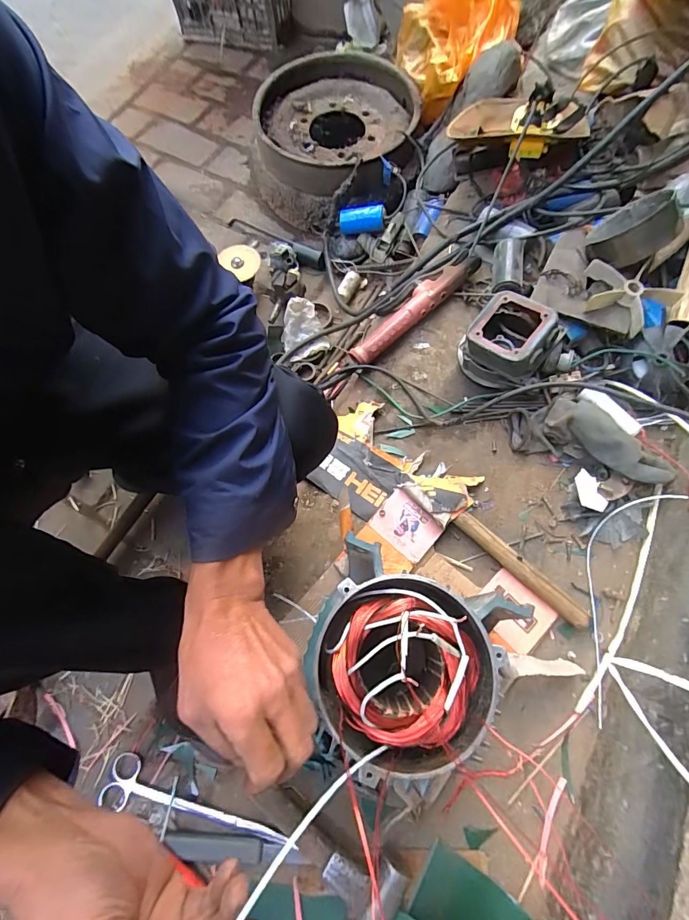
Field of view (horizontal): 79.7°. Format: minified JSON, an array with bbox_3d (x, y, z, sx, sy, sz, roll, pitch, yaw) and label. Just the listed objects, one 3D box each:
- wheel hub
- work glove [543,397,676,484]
[{"bbox_3d":[-0.039,-0.820,1.065,0.408,0.174,0.408,0,70,1],"label":"wheel hub"},{"bbox_3d":[0.385,-0.023,0.604,0.185,0.067,0.062,37,74,13],"label":"work glove"}]

